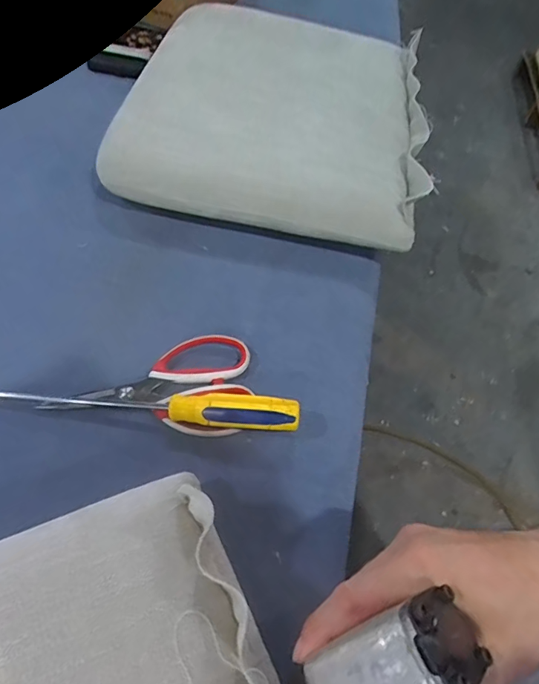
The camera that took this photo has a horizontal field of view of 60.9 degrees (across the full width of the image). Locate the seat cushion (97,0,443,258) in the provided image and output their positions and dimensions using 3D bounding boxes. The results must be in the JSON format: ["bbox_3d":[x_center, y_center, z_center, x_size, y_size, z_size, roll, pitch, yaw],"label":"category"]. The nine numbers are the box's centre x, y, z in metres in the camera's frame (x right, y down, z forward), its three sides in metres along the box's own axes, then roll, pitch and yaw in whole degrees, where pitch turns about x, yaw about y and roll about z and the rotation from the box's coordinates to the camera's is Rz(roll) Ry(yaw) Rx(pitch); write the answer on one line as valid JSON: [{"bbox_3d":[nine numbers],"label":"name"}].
[{"bbox_3d":[0.020,-0.312,0.610,0.379,0.090,0.409,13,57,1],"label":"seat cushion"}]

